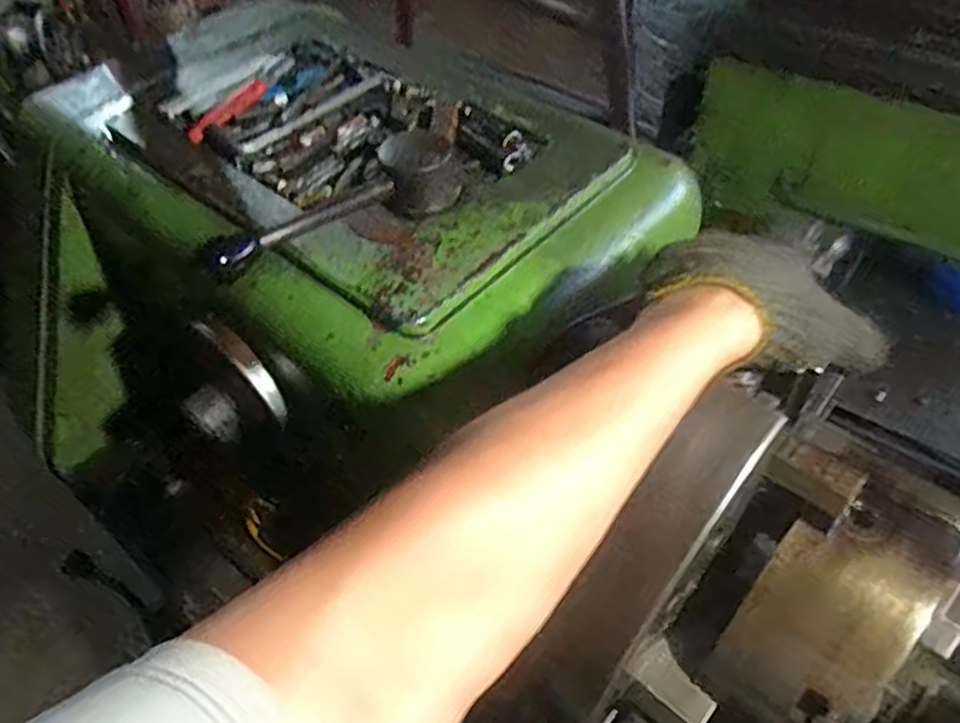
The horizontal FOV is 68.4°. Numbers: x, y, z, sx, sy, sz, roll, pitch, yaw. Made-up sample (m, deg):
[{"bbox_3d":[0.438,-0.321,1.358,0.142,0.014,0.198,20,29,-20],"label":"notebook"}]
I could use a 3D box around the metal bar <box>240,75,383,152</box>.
[{"bbox_3d":[-0.154,-0.235,0.666,0.154,0.007,0.016,-36,57,-22],"label":"metal bar"}]

